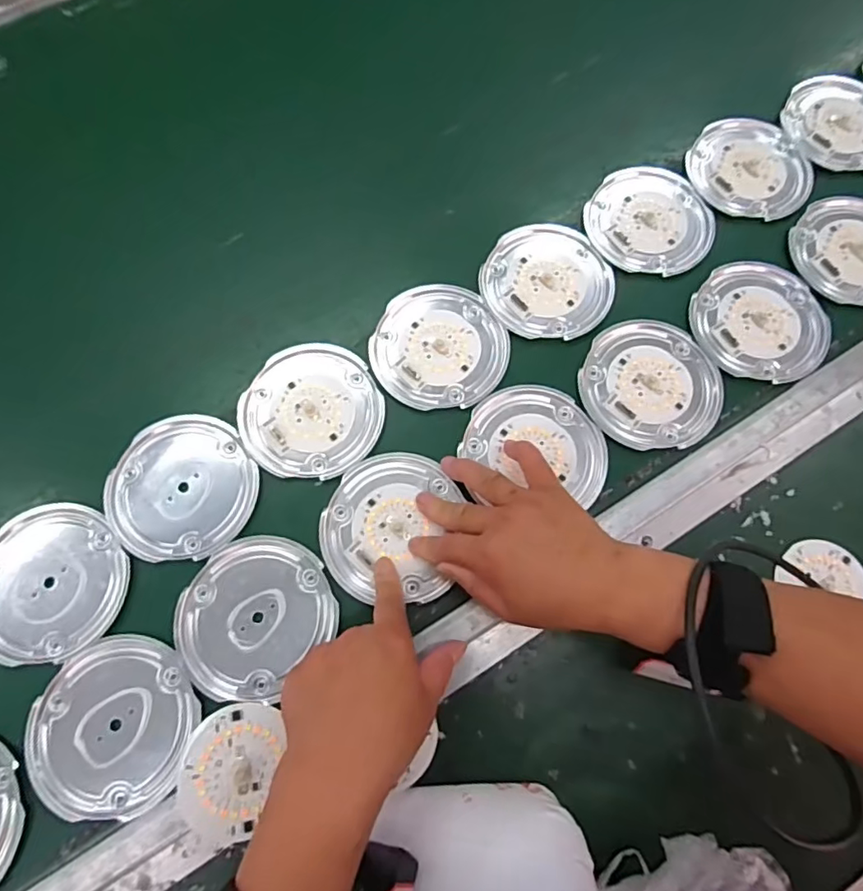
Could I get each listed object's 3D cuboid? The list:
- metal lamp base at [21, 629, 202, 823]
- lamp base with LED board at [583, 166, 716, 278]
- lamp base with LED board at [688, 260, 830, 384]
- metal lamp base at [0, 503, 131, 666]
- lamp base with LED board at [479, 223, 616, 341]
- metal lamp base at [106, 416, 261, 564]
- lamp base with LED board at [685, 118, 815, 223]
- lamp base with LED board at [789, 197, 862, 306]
[{"bbox_3d":[-0.203,0.179,0.354,0.100,0.004,0.103,0,74,0],"label":"metal lamp base"},{"bbox_3d":[0.184,-0.187,0.460,0.105,0.021,0.086,3,74,0],"label":"lamp base with LED board"},{"bbox_3d":[0.259,-0.097,0.433,0.104,0.015,0.088,29,75,8],"label":"lamp base with LED board"},{"bbox_3d":[-0.263,0.094,0.379,0.103,0.007,0.101,0,74,0],"label":"metal lamp base"},{"bbox_3d":[0.094,-0.133,0.446,0.103,0.010,0.094,6,74,1],"label":"lamp base with LED board"},{"bbox_3d":[-0.179,0.030,0.398,0.099,0.008,0.105,0,74,0],"label":"metal lamp base"},{"bbox_3d":[0.276,-0.237,0.476,0.104,0.016,0.083,17,74,4],"label":"lamp base with LED board"},{"bbox_3d":[0.351,-0.158,0.453,0.100,0.013,0.084,20,74,5],"label":"lamp base with LED board"}]

